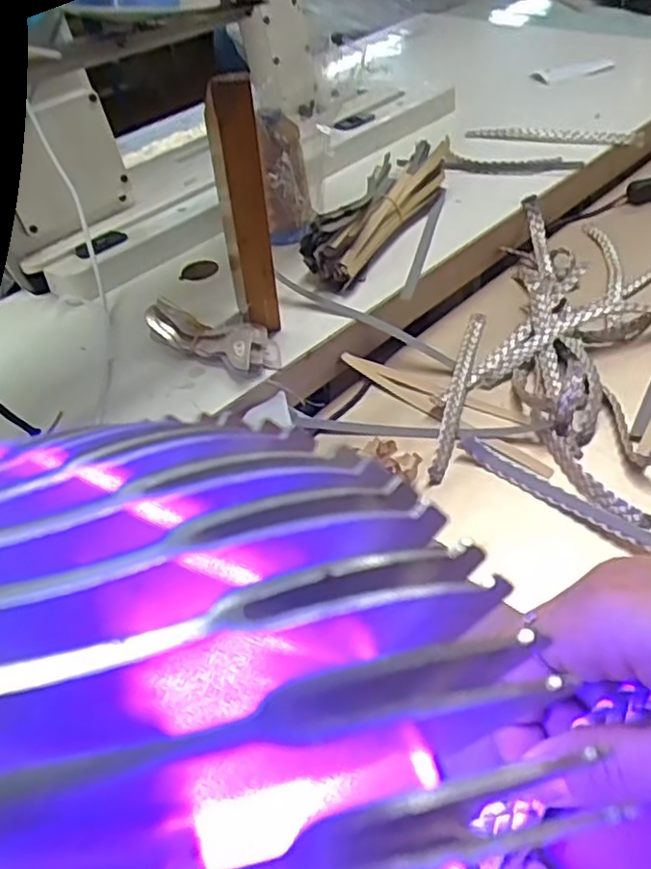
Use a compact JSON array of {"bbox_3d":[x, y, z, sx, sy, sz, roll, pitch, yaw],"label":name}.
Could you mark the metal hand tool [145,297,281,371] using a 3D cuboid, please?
[{"bbox_3d":[-0.085,-0.078,0.537,0.113,0.027,0.048,24,52,29],"label":"metal hand tool"}]

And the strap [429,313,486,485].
[{"bbox_3d":[0.100,-0.037,0.520,0.013,0.011,0.189,8,46,16],"label":"strap"}]

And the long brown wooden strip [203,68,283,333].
[{"bbox_3d":[-0.059,-0.158,0.495,0.032,0.194,0.046,-10,43,-2],"label":"long brown wooden strip"}]

